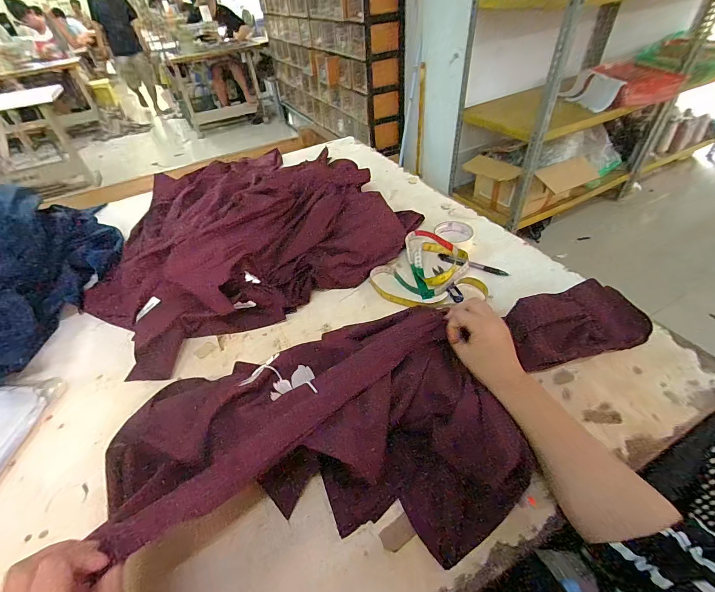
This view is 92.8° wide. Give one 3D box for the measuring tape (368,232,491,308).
[{"bbox_3d":[0.121,-0.059,0.664,0.187,0.032,0.212,-9,44,-4],"label":"measuring tape"}]

